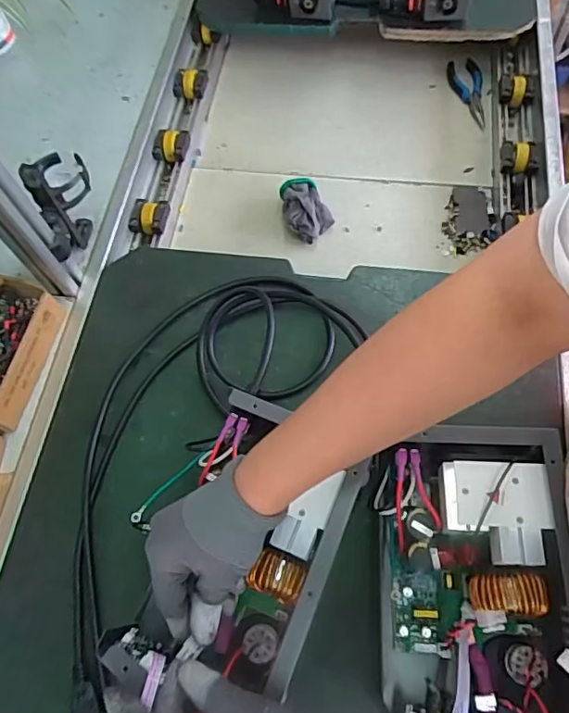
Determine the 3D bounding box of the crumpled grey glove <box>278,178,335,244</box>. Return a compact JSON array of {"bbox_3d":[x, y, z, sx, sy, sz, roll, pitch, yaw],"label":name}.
[{"bbox_3d":[0.034,-0.232,0.828,0.073,0.043,0.106,-15,65,-2],"label":"crumpled grey glove"}]

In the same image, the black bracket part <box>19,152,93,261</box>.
[{"bbox_3d":[-0.273,-0.176,0.690,0.070,0.144,0.100,-18,66,-7],"label":"black bracket part"}]

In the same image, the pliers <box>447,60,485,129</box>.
[{"bbox_3d":[0.327,-0.463,0.935,0.056,0.020,0.152,-2,65,4],"label":"pliers"}]

